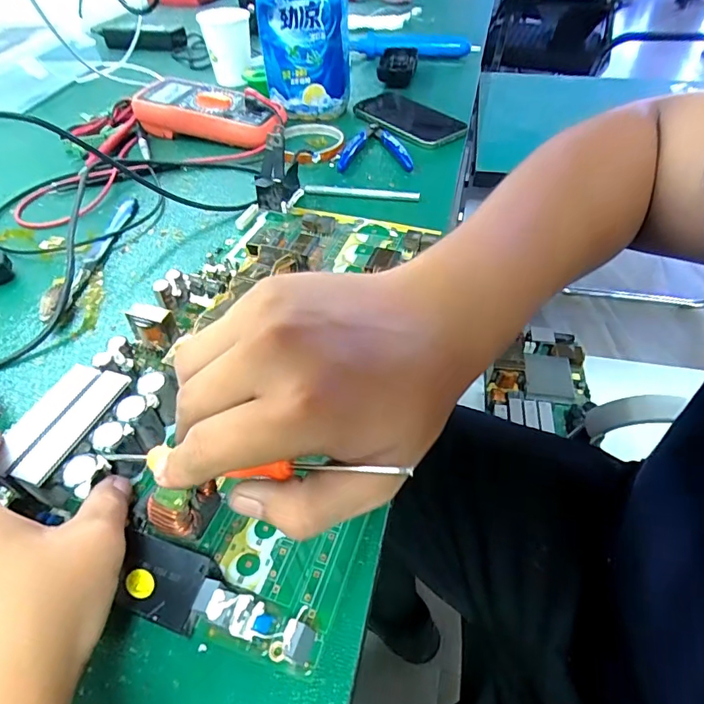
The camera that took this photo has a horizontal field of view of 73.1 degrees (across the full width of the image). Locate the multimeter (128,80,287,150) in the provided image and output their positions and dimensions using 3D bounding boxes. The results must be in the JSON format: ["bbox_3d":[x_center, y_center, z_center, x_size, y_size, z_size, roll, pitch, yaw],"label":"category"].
[{"bbox_3d":[-0.167,-0.282,0.562,0.184,0.041,0.070,17,49,16],"label":"multimeter"}]

